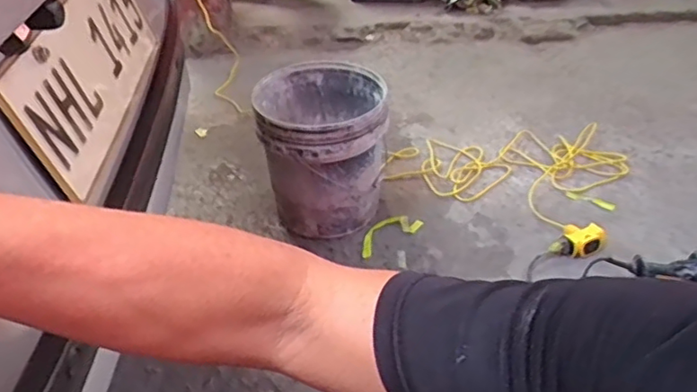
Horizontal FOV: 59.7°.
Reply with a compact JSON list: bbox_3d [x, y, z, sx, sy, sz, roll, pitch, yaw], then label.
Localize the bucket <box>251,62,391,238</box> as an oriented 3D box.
[{"bbox_3d":[-0.060,-0.102,1.413,0.283,0.298,0.287,-1,37,1],"label":"bucket"}]

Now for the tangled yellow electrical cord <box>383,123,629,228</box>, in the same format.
[{"bbox_3d":[0.411,-0.089,1.592,0.556,0.038,0.400,19,42,25],"label":"tangled yellow electrical cord"}]

